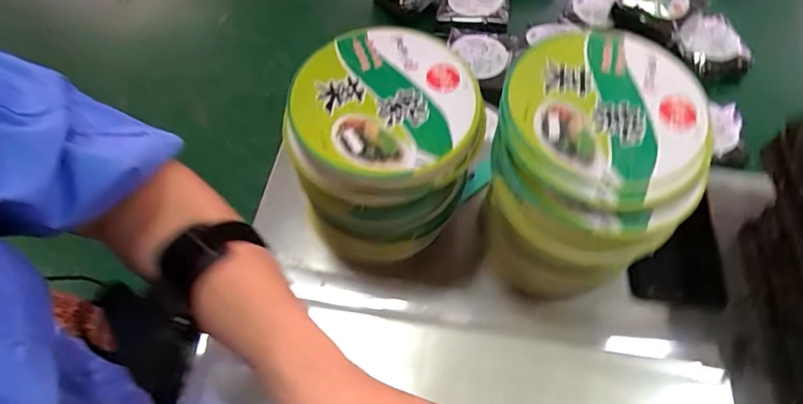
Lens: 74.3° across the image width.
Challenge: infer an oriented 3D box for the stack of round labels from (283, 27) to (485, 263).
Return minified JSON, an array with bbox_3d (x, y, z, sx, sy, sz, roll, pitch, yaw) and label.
[{"bbox_3d":[-0.012,-0.036,0.443,0.139,0.157,0.125,13,61,9],"label":"stack of round labels"}]

